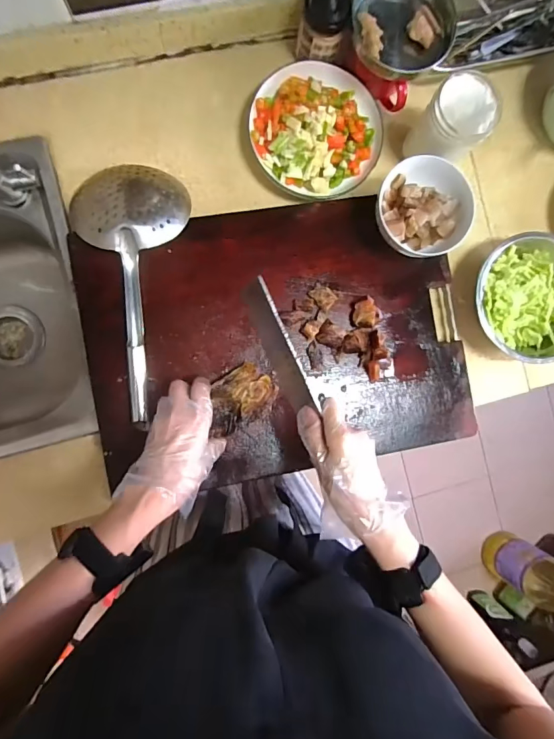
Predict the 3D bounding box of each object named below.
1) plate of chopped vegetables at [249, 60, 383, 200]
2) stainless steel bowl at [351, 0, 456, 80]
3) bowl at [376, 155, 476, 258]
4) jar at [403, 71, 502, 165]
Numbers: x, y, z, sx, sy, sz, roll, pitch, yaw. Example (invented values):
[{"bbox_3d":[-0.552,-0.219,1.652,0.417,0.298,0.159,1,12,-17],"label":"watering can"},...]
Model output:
[{"bbox_3d":[0.056,-0.329,0.554,0.175,0.041,0.177,0,91,-7],"label":"plate of chopped vegetables"},{"bbox_3d":[0.155,-0.426,0.516,0.129,0.032,0.103,12,117,-14],"label":"stainless steel bowl"},{"bbox_3d":[0.181,-0.206,0.535,0.115,0.064,0.117,0,91,-7],"label":"bowl"},{"bbox_3d":[0.224,-0.315,0.536,0.080,0.094,0.078,0,91,-7],"label":"jar"}]

